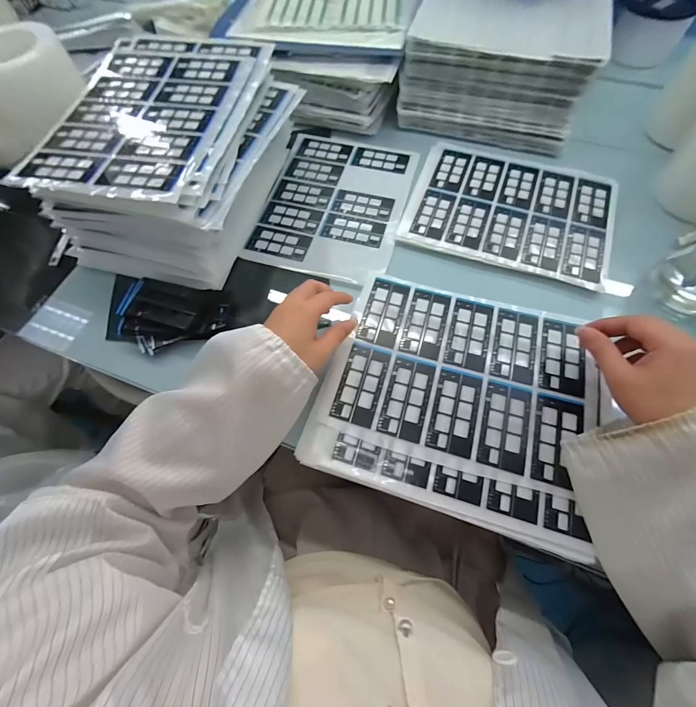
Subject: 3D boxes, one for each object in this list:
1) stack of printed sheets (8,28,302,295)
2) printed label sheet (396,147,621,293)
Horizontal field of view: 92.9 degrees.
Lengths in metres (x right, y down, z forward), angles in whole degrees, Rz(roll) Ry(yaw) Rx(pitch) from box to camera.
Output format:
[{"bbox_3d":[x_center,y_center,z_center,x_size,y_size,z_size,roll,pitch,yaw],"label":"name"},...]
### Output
[{"bbox_3d":[-0.229,-0.269,0.458,0.257,0.123,0.328,12,67,7],"label":"stack of printed sheets"},{"bbox_3d":[0.233,-0.211,0.473,0.268,0.018,0.212,19,69,11],"label":"printed label sheet"}]

